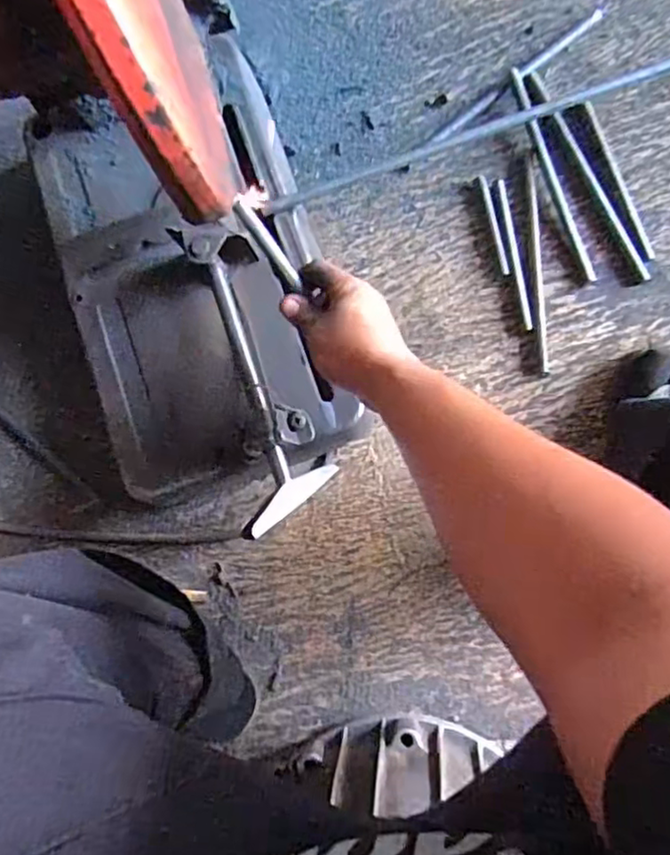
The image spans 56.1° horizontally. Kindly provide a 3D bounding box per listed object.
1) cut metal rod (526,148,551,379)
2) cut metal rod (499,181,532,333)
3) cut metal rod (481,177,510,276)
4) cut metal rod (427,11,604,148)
[{"bbox_3d":[0.213,-0.174,0.659,0.009,0.006,0.234,-3,85,7],"label":"cut metal rod"},{"bbox_3d":[0.189,-0.183,0.663,0.008,0.007,0.163,-9,84,6],"label":"cut metal rod"},{"bbox_3d":[0.171,-0.215,0.670,0.008,0.004,0.108,-12,84,6],"label":"cut metal rod"},{"bbox_3d":[0.196,-0.379,0.683,0.227,0.010,0.013,-37,82,3],"label":"cut metal rod"}]

